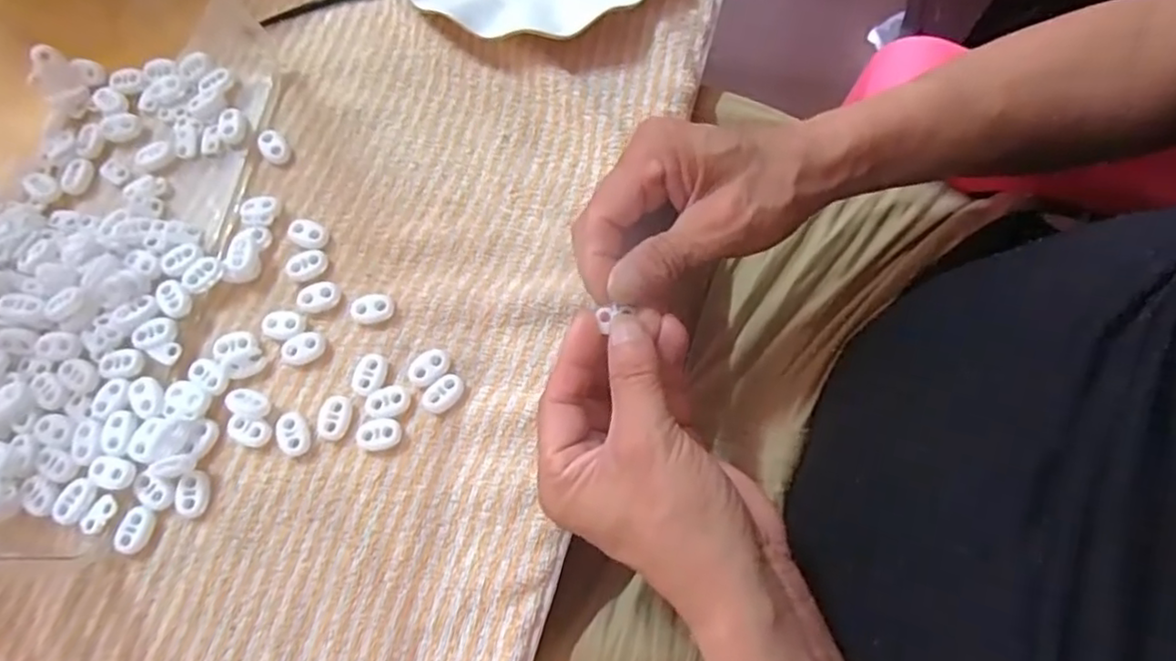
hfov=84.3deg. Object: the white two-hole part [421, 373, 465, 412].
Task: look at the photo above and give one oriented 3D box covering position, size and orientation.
[{"bbox_3d":[-0.073,0.032,0.331,0.022,0.007,0.015,-37,76,-10],"label":"white two-hole part"}]

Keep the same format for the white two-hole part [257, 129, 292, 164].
[{"bbox_3d":[-0.182,-0.107,0.374,0.015,0.005,0.021,-38,76,-10],"label":"white two-hole part"}]

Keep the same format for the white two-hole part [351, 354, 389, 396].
[{"bbox_3d":[-0.113,0.023,0.336,0.016,0.006,0.022,10,73,4],"label":"white two-hole part"}]

